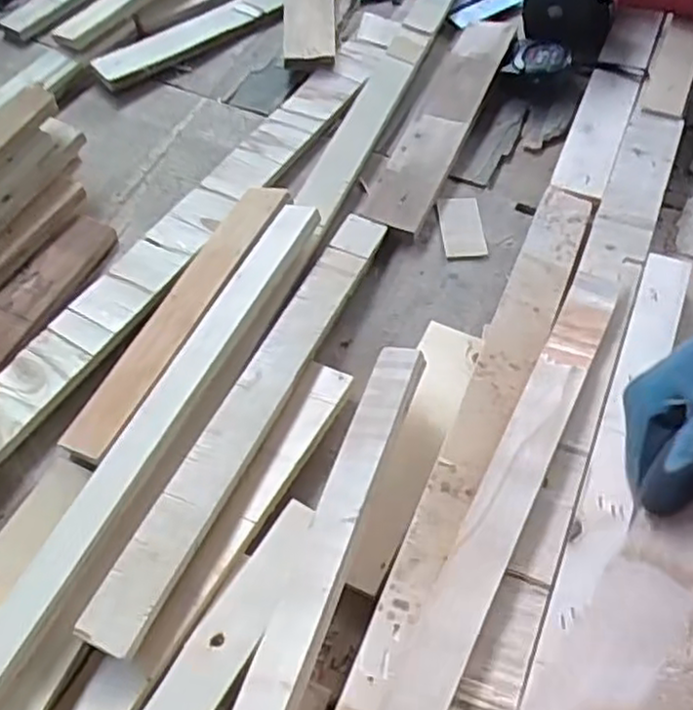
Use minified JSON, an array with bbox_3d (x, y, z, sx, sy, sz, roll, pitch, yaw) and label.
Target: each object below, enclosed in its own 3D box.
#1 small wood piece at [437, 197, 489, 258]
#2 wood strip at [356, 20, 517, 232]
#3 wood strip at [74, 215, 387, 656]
[{"bbox_3d":[0.110,-0.125,0.690,0.040,0.008,0.072,-4,58,-3],"label":"small wood piece"},{"bbox_3d":[0.102,-0.255,0.763,0.069,0.025,0.337,21,61,12],"label":"wood strip"},{"bbox_3d":[-0.071,0.032,0.568,0.041,0.026,0.409,22,61,13],"label":"wood strip"}]

